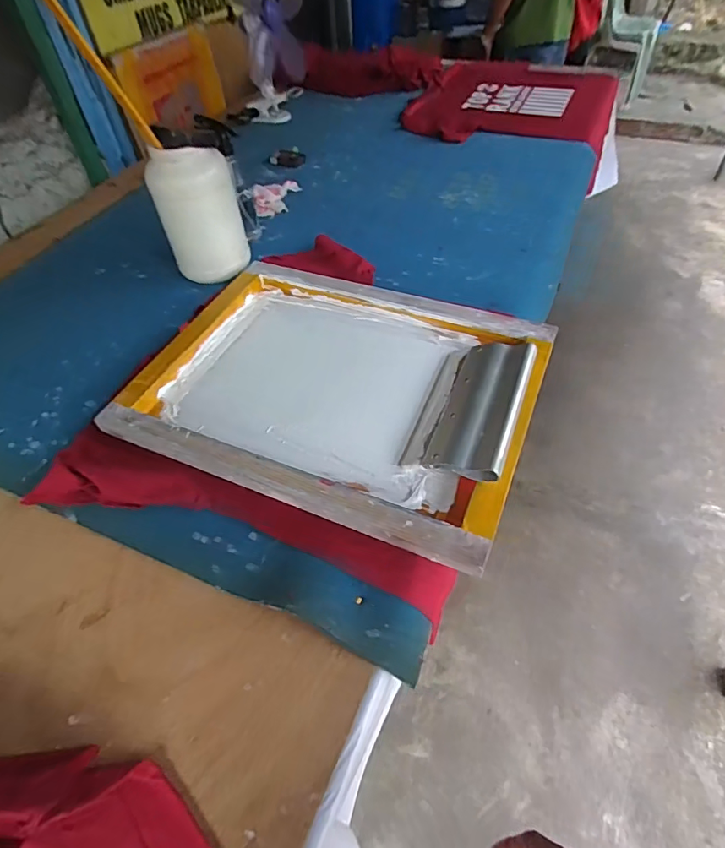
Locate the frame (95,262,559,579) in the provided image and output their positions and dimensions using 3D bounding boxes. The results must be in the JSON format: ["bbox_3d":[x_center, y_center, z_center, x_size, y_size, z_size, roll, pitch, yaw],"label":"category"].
[{"bbox_3d":[-0.042,-0.072,0.783,0.606,0.050,0.460,17,54,18],"label":"frame"}]

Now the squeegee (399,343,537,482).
[{"bbox_3d":[0.162,-0.025,0.717,0.143,0.032,0.250,2,49,33],"label":"squeegee"}]

